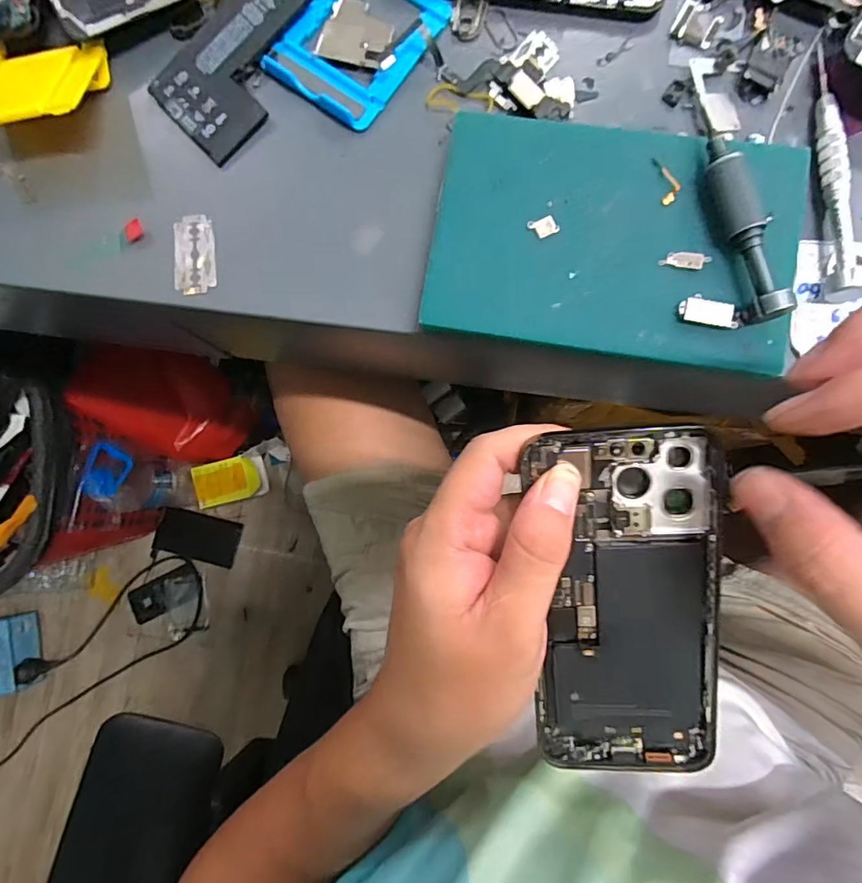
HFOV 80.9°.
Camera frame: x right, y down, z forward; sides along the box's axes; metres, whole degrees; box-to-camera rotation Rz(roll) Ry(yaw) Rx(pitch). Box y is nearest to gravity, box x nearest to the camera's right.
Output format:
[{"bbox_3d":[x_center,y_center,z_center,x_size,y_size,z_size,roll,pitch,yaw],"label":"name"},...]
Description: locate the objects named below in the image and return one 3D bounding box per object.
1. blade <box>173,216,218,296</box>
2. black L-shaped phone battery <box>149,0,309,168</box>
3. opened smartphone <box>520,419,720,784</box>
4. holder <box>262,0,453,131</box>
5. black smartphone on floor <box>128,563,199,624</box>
[{"bbox_3d":[-0.123,-0.098,0.264,0.023,0.004,0.043,-5,84,3],"label":"blade"},{"bbox_3d":[-0.100,-0.202,0.265,0.061,0.011,0.096,41,88,6],"label":"black L-shaped phone battery"},{"bbox_3d":[0.083,0.073,0.216,0.075,0.012,0.158,-2,103,3],"label":"opened smartphone"},{"bbox_3d":[-0.038,-0.212,0.263,0.068,0.008,0.085,35,87,6],"label":"holder"},{"bbox_3d":[-0.517,0.296,0.988,0.142,0.012,0.068,-27,83,0],"label":"black smartphone on floor"}]

